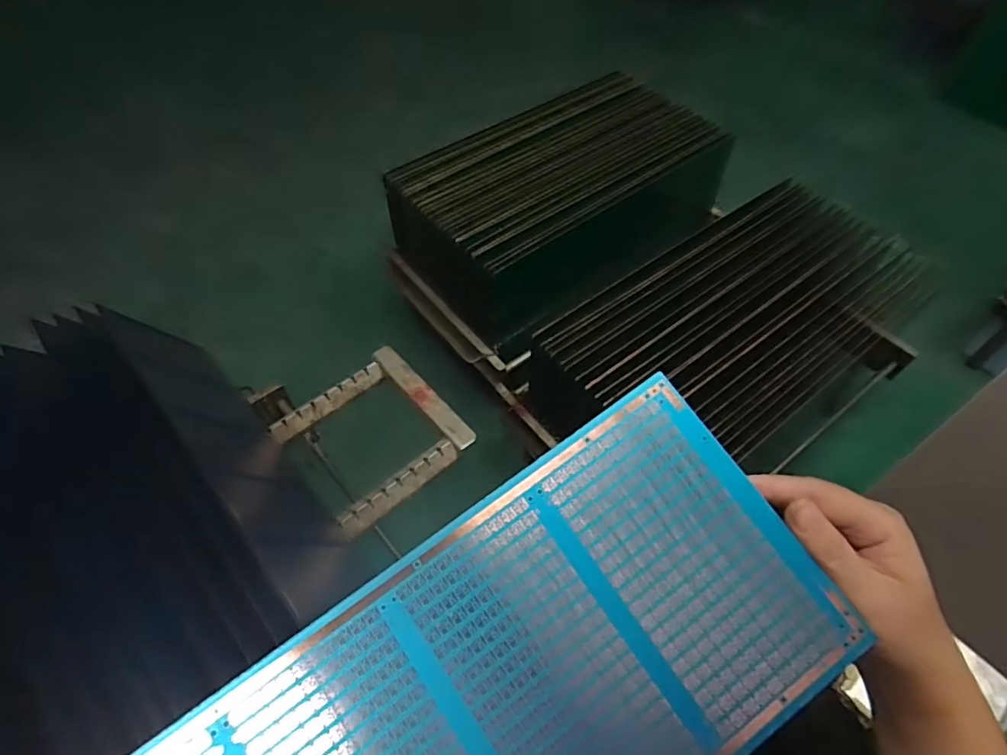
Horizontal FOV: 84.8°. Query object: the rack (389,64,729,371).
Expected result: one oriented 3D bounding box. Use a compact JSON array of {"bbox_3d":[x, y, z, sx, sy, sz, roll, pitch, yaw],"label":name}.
[{"bbox_3d":[0.100,-0.335,1.120,0.605,0.255,0.357,-37,64,-22],"label":"rack"}]

